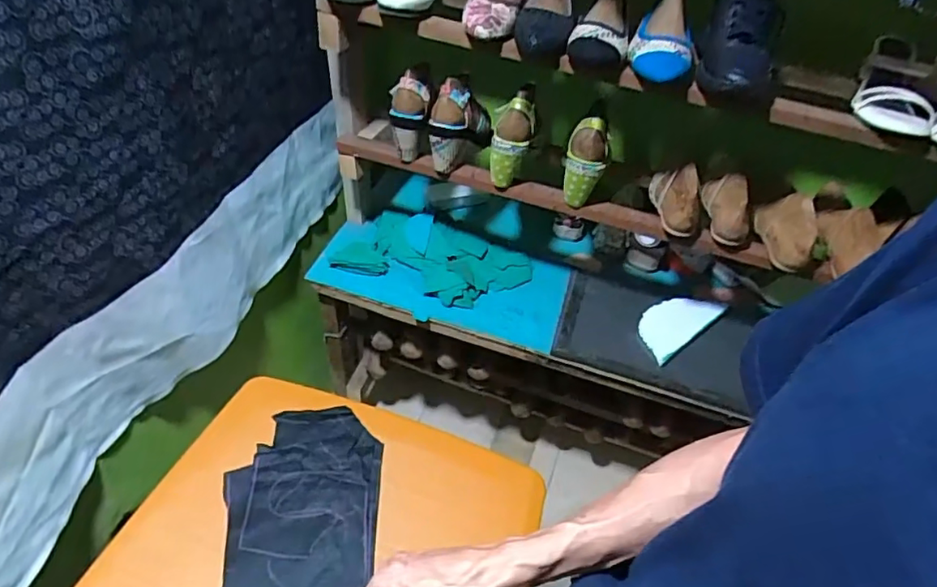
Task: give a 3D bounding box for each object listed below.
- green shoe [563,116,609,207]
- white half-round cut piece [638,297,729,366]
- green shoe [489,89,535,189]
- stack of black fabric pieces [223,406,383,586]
[{"bbox_3d":[0.193,-0.218,0.939,0.065,0.140,0.065,16,47,9],"label":"green shoe"},{"bbox_3d":[0.424,0.051,1.150,0.228,0.010,0.102,-30,56,-30],"label":"white half-round cut piece"},{"bbox_3d":[0.071,-0.259,0.955,0.068,0.164,0.080,20,22,12],"label":"green shoe"},{"bbox_3d":[-0.212,0.270,0.728,0.187,0.023,0.275,2,46,-5],"label":"stack of black fabric pieces"}]

